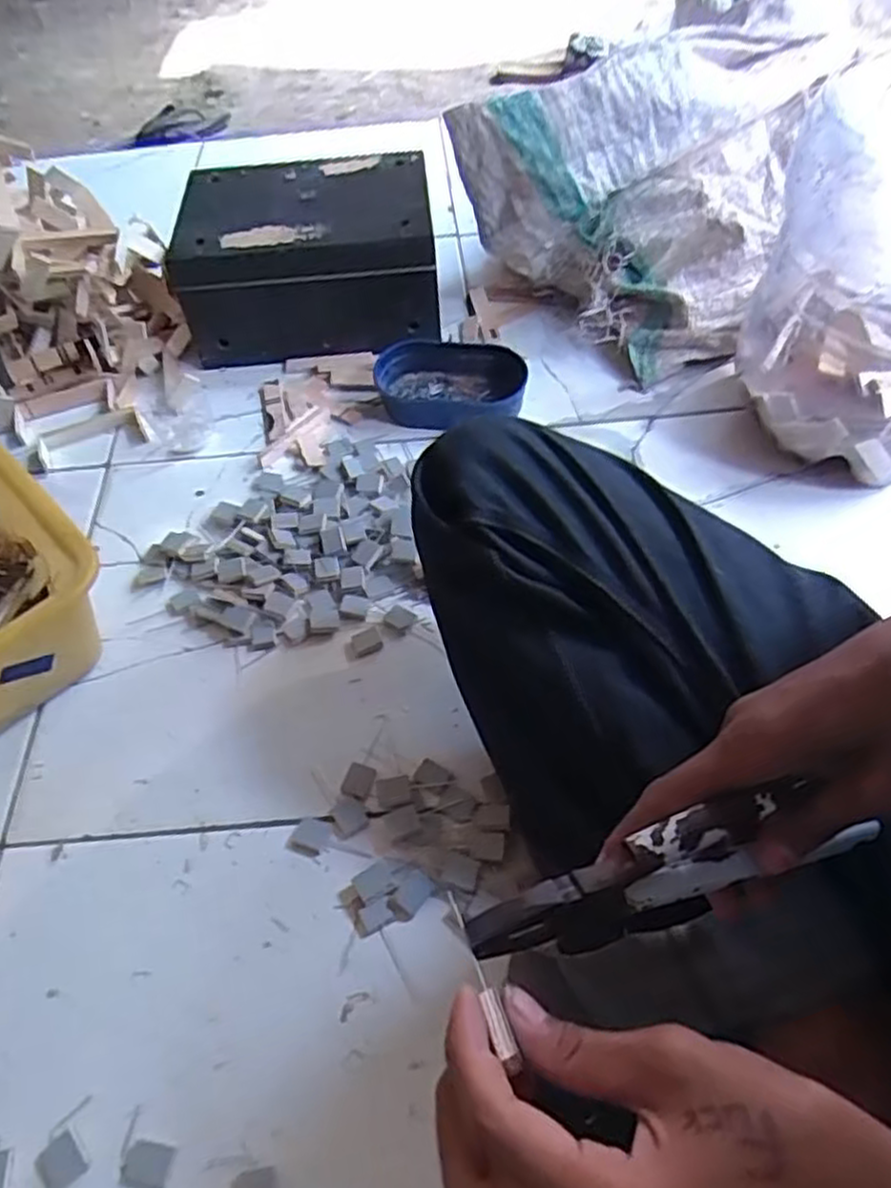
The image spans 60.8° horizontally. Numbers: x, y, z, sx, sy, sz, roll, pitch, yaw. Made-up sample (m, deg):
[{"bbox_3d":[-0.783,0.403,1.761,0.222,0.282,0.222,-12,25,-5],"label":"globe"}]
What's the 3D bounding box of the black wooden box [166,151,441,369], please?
[{"bbox_3d":[-0.151,-0.385,0.880,0.278,0.139,0.186,-3,53,2],"label":"black wooden box"}]

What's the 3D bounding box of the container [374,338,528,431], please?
[{"bbox_3d":[0.004,-0.218,0.800,0.157,0.049,0.090,8,54,10],"label":"container"}]

